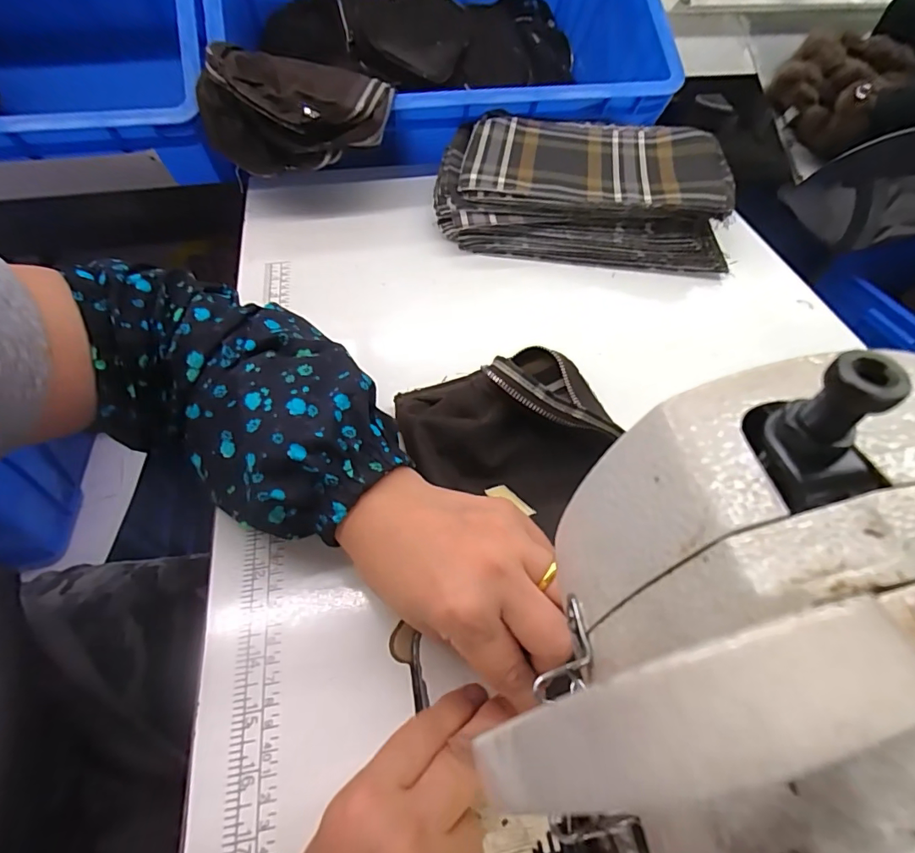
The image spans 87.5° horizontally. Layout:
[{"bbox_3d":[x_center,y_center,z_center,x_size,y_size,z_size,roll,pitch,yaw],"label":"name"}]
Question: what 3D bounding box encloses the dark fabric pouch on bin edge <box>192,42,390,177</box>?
[{"bbox_3d":[-0.164,-0.323,0.487,0.188,0.070,0.120,-5,54,-5],"label":"dark fabric pouch on bin edge"}]

